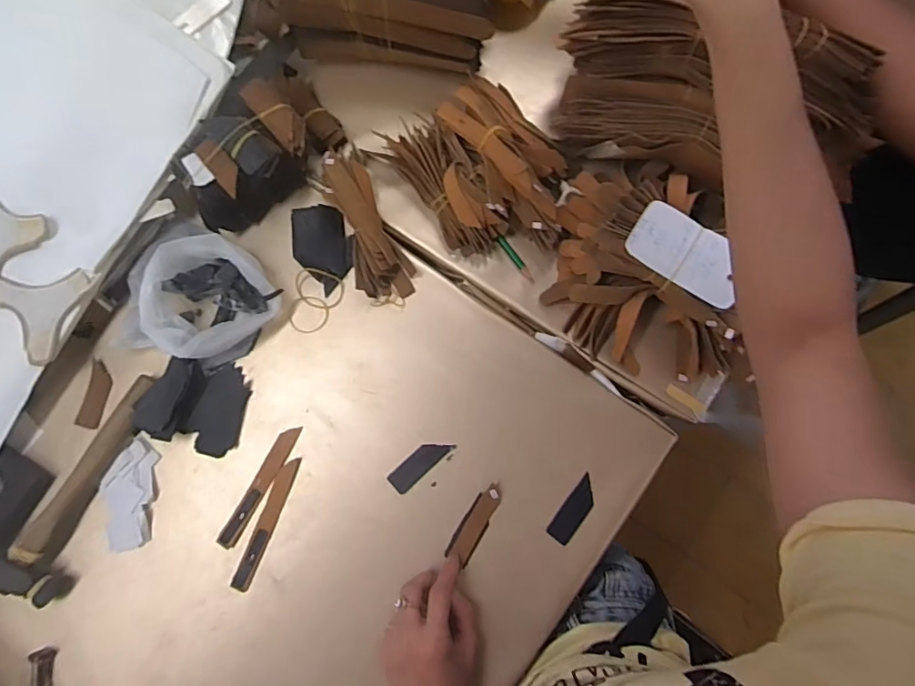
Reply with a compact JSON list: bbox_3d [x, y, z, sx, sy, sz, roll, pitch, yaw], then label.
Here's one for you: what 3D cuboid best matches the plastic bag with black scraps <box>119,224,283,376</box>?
[{"bbox_3d":[-0.250,-0.043,0.494,0.136,0.068,0.129,22,81,5],"label":"plastic bag with black scraps"}]

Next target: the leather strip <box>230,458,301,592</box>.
[{"bbox_3d":[-0.180,0.170,0.488,0.020,0.004,0.125,22,81,5],"label":"leather strip"}]

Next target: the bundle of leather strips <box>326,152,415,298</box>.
[{"bbox_3d":[-0.093,-0.120,0.517,0.053,0.036,0.155,-21,80,-2],"label":"bundle of leather strips"}]

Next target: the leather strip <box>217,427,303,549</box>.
[{"bbox_3d":[-0.188,0.136,0.492,0.018,0.004,0.124,29,82,6],"label":"leather strip"}]

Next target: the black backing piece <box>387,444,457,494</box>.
[{"bbox_3d":[-0.036,0.115,0.494,0.066,0.004,0.023,-42,82,-6],"label":"black backing piece"}]

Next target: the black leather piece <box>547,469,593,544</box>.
[{"bbox_3d":[0.111,0.157,0.484,0.022,0.004,0.064,36,83,7],"label":"black leather piece"}]

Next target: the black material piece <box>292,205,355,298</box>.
[{"bbox_3d":[-0.137,-0.096,0.526,0.056,0.009,0.086,-5,82,-17],"label":"black material piece"}]

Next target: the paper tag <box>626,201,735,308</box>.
[{"bbox_3d":[0.199,-0.077,0.446,0.101,0.007,0.051,33,101,5],"label":"paper tag"}]

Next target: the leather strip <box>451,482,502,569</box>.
[{"bbox_3d":[0.019,0.166,0.476,0.018,0.012,0.075,29,84,6],"label":"leather strip"}]

